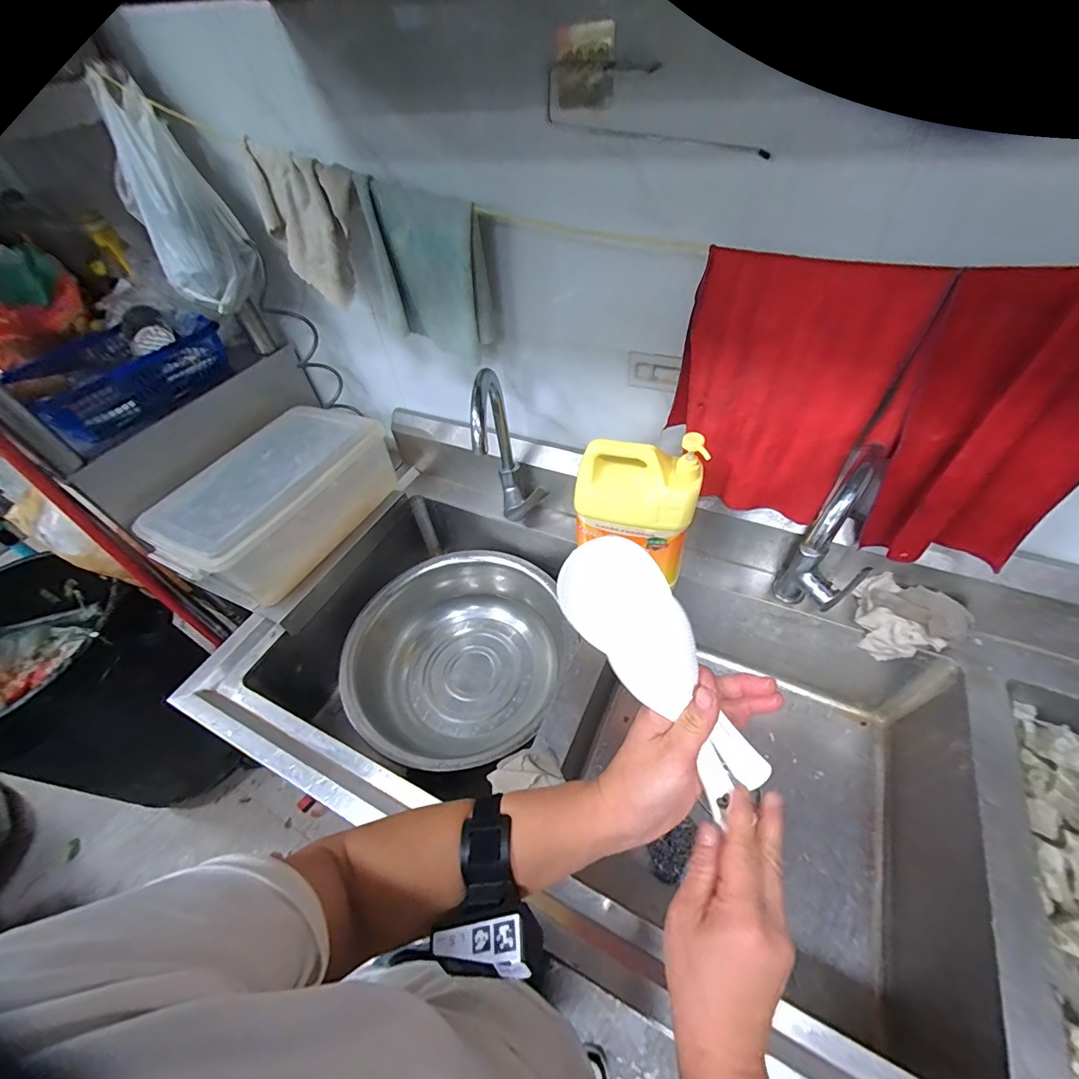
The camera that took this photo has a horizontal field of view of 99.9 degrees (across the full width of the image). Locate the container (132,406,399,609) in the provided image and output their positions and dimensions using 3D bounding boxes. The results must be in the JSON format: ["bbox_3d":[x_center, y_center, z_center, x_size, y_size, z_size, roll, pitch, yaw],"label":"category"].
[{"bbox_3d":[-0.540,-0.088,0.948,0.274,0.156,0.445,19,53,21],"label":"container"}]

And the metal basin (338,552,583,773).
[{"bbox_3d":[-0.181,0.252,0.982,0.428,0.156,0.438,-3,49,3],"label":"metal basin"}]

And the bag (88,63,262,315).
[{"bbox_3d":[-0.587,-0.549,0.739,0.140,0.311,0.107,-31,29,-20],"label":"bag"}]

